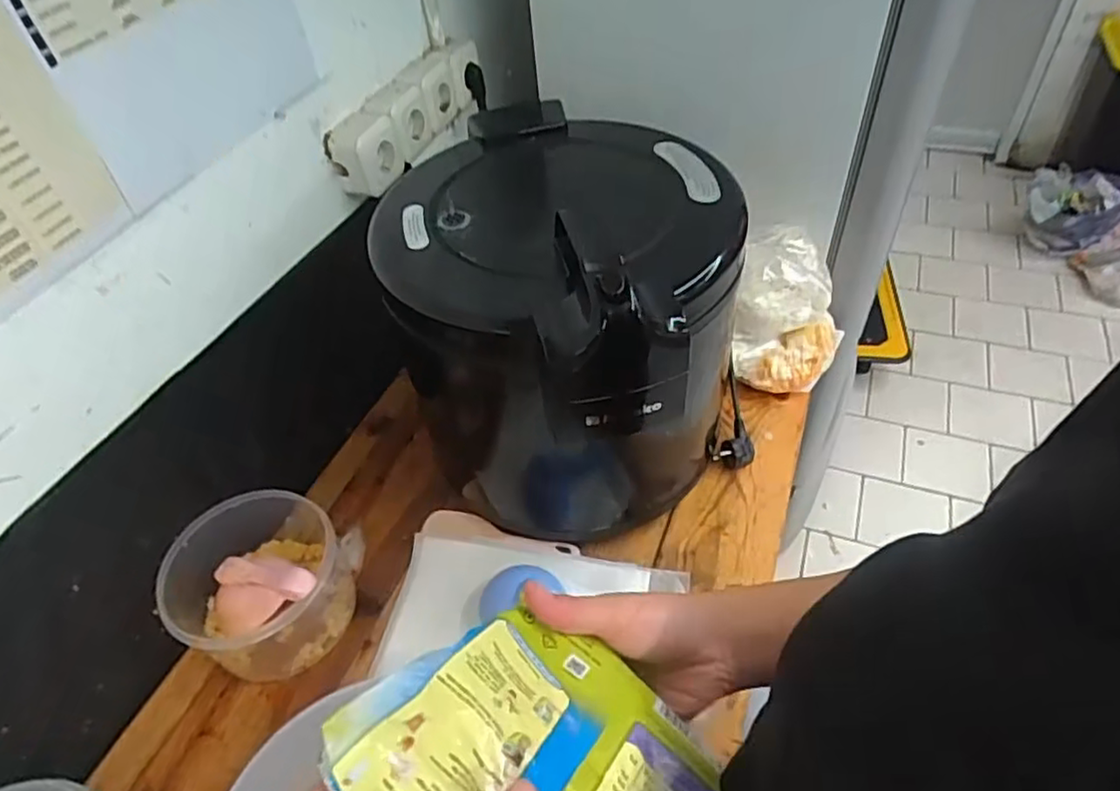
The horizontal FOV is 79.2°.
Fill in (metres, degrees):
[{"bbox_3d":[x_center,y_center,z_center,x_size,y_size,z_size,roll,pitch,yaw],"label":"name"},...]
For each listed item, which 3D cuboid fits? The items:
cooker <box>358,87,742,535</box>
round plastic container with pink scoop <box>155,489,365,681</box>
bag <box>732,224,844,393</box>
[{"bbox_3d":[0.014,-0.079,0.785,0.352,0.368,0.390,12,49,17],"label":"cooker"},{"bbox_3d":[-0.315,0.201,0.741,0.197,0.126,0.173,-33,52,-23],"label":"round plastic container with pink scoop"},{"bbox_3d":[0.316,-0.116,0.925,0.148,0.158,0.161,9,48,15],"label":"bag"}]

